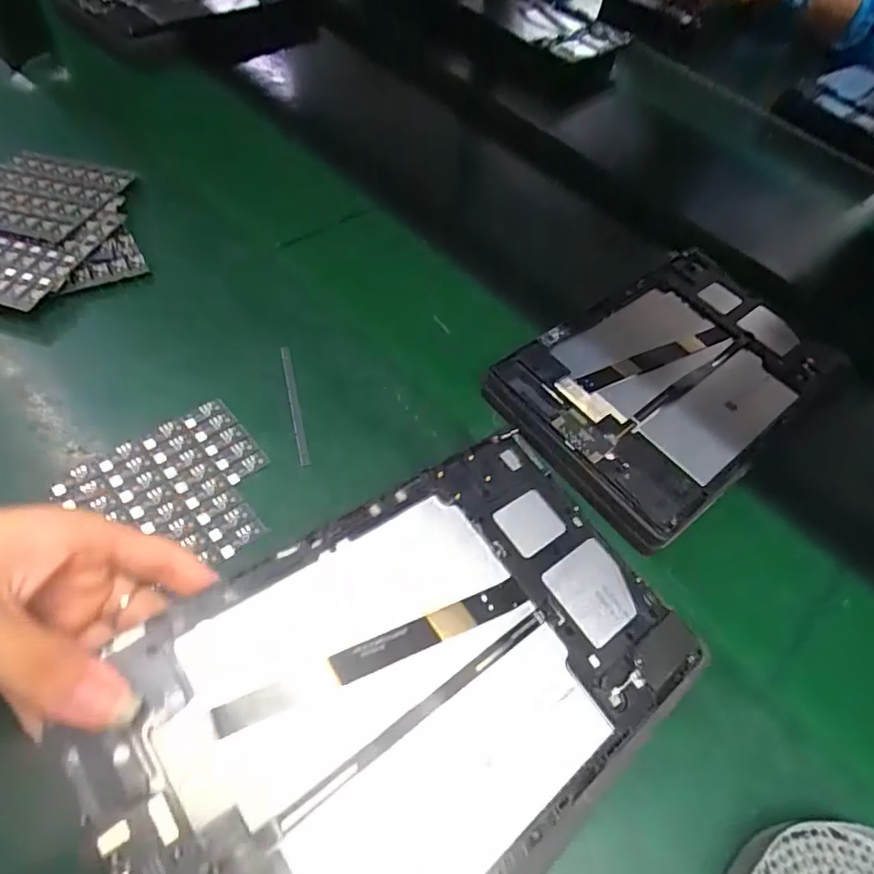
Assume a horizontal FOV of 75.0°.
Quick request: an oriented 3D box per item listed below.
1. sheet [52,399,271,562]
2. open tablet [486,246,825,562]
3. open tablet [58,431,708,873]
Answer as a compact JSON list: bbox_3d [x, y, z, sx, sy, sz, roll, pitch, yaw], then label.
[{"bbox_3d":[-0.143,0.031,0.317,0.095,0.006,0.094,-34,68,-27],"label":"sheet"},{"bbox_3d":[0.165,-0.044,0.401,0.251,0.019,0.150,-32,67,-27],"label":"open tablet"},{"bbox_3d":[-0.004,0.100,0.238,0.239,0.006,0.151,-26,69,-32],"label":"open tablet"}]

